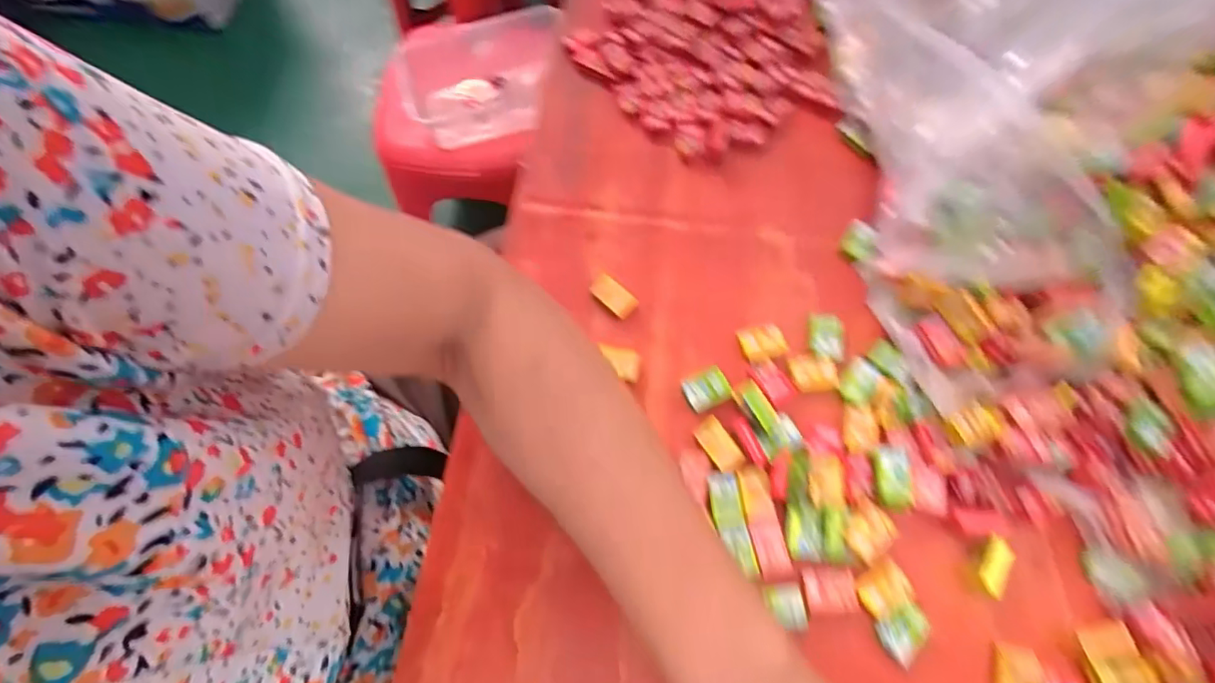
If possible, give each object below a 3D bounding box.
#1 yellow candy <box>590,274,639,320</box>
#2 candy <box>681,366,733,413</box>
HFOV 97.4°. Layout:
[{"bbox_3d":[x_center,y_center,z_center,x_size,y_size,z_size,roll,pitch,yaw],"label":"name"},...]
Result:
[{"bbox_3d":[0.003,-0.028,0.339,0.032,0.010,0.015,39,76,15],"label":"yellow candy"},{"bbox_3d":[0.059,0.029,0.316,0.026,0.004,0.021,-24,70,-6],"label":"candy"}]

